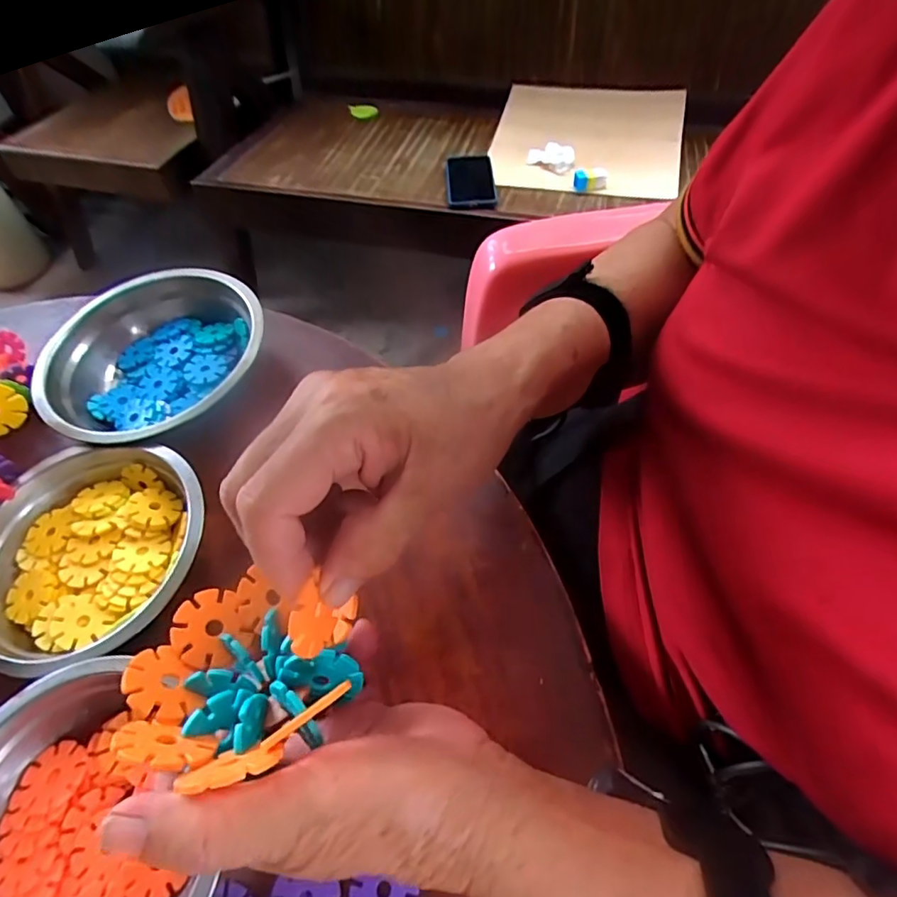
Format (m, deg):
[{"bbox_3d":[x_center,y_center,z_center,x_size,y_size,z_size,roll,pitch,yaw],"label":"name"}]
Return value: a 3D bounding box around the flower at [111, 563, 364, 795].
[{"bbox_3d":[-0.077,0.081,0.196,0.080,0.046,0.072,22,57,17],"label":"flower"}]

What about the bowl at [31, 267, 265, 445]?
[{"bbox_3d":[-0.212,-0.067,0.400,0.140,0.050,0.162,19,61,15],"label":"bowl"}]

